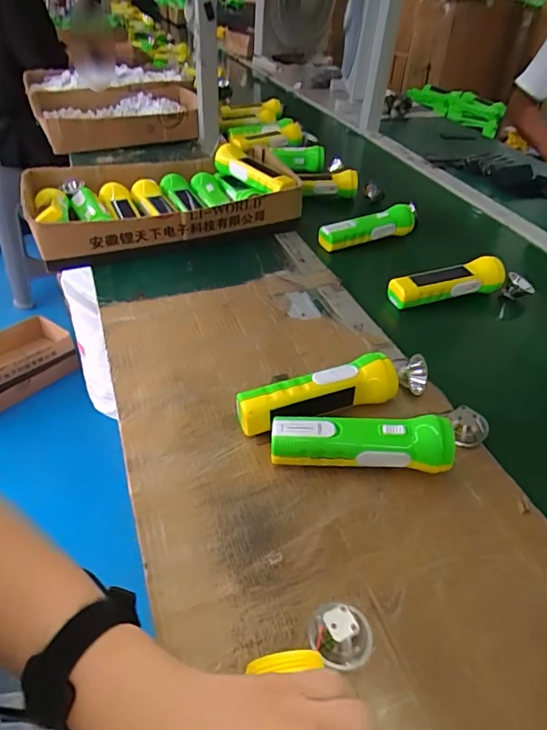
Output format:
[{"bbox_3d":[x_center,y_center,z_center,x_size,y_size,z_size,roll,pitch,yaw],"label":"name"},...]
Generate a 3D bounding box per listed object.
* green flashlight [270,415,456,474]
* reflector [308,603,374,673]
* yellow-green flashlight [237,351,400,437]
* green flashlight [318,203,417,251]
[{"bbox_3d":[0.080,0.073,0.441,0.168,0.045,0.046,5,42,2],"label":"green flashlight"},{"bbox_3d":[0.048,0.186,0.327,0.044,0.025,0.038,17,43,14],"label":"reflector"},{"bbox_3d":[0.045,0.030,0.480,0.174,0.050,0.046,-12,44,-17],"label":"yellow-green flashlight"},{"bbox_3d":[0.161,-0.233,0.799,0.173,0.048,0.041,-12,44,-17],"label":"green flashlight"}]

